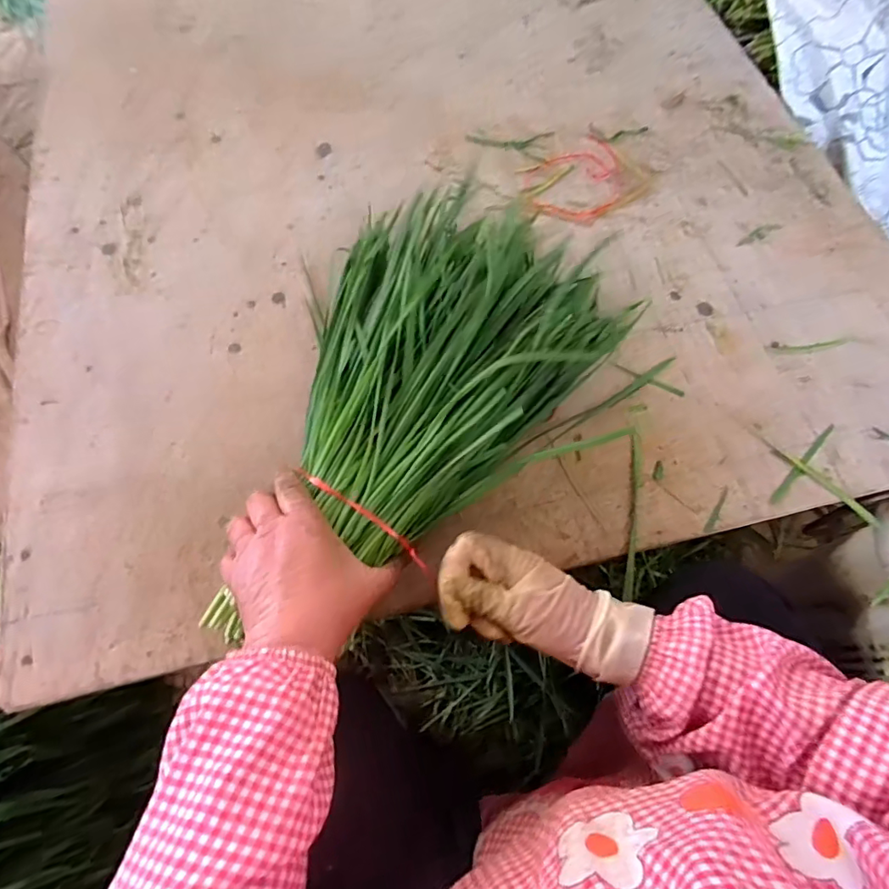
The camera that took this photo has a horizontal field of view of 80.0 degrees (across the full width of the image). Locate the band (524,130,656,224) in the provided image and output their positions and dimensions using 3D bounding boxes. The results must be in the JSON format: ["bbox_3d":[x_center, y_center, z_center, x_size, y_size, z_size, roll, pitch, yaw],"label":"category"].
[{"bbox_3d":[0.162,-0.305,0.617,0.153,0.008,0.104,-38,73,-16],"label":"band"}]

